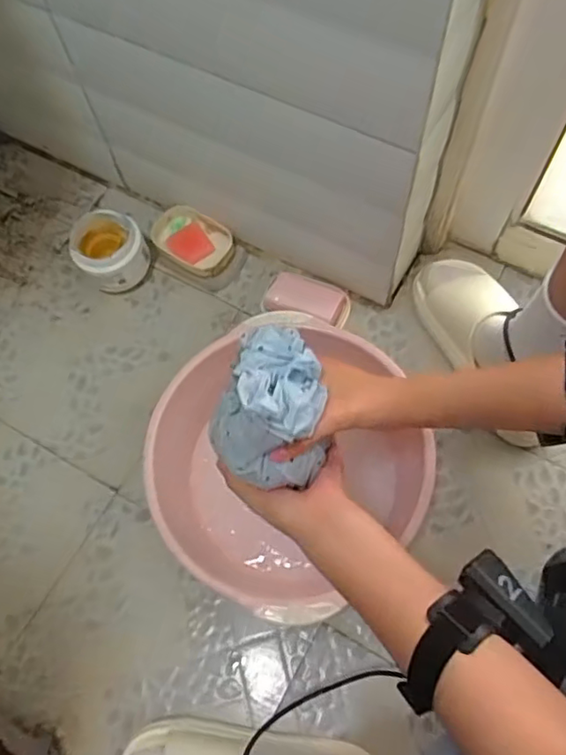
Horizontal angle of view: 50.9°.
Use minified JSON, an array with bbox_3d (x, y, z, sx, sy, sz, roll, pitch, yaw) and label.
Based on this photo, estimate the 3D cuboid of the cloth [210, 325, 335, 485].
[{"bbox_3d":[-0.006,0.023,0.458,0.083,0.106,0.098,23,71,12],"label":"cloth"}]

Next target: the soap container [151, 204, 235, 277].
[{"bbox_3d":[-0.136,-0.205,0.898,0.134,0.027,0.083,31,73,14],"label":"soap container"}]

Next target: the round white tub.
[{"bbox_3d":[-0.246,-0.178,0.866,0.094,0.090,0.108,-24,69,-6],"label":"round white tub"}]

